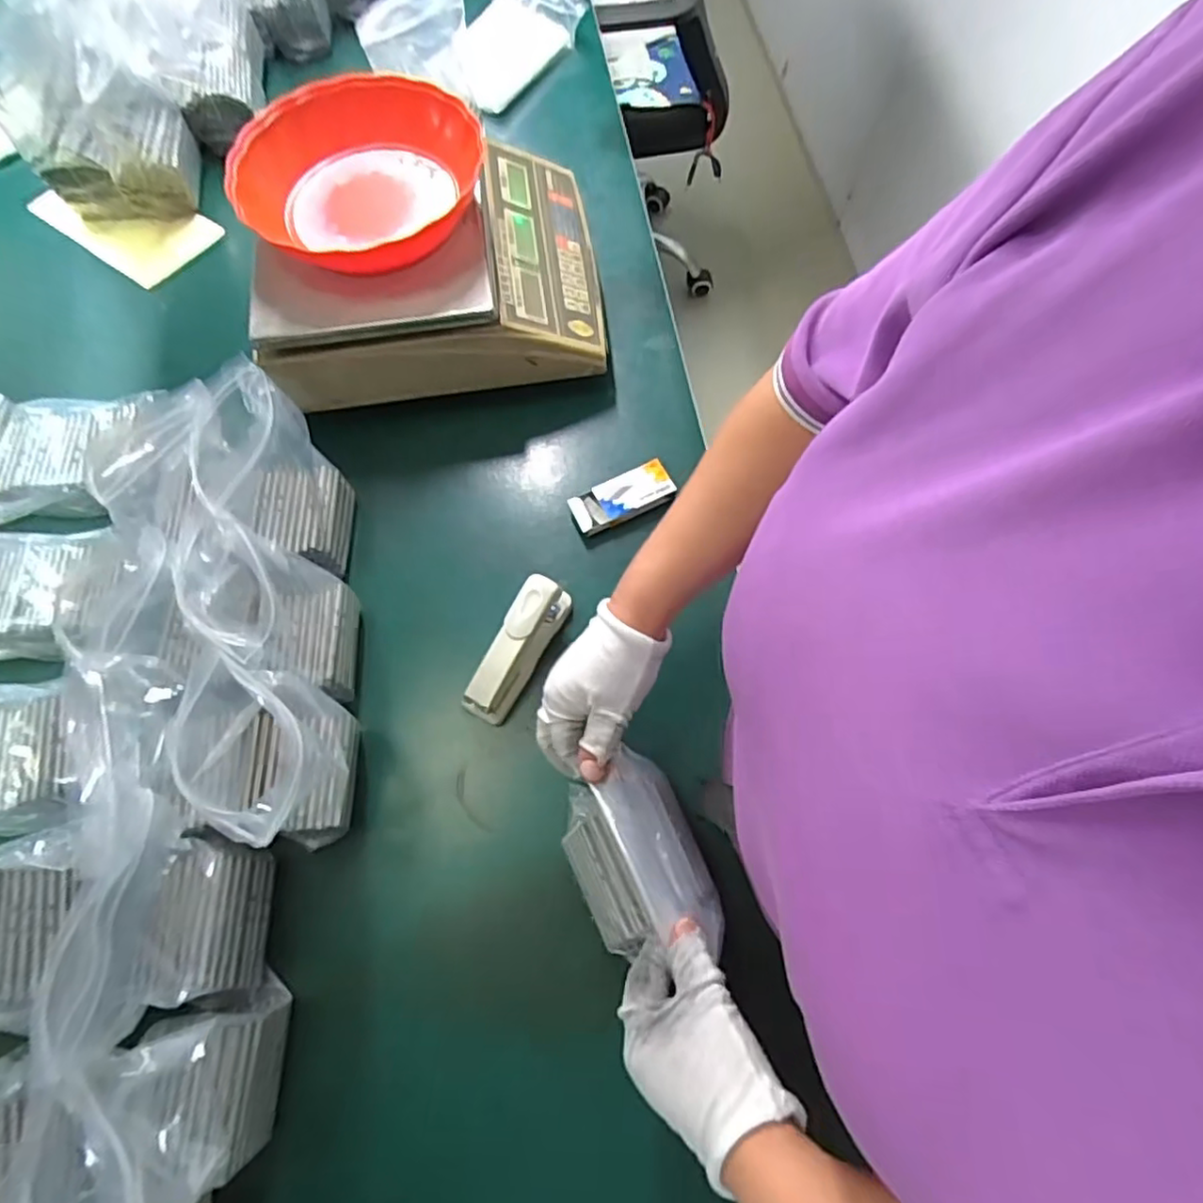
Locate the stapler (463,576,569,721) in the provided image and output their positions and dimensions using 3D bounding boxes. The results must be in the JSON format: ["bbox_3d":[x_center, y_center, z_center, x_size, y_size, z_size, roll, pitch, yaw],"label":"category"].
[{"bbox_3d":[-0.067,0.038,0.529,0.031,0.065,0.121,25,71,10],"label":"stapler"}]

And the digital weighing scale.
[{"bbox_3d":[-0.165,-0.332,0.638,0.314,0.093,0.267,-9,69,-3],"label":"digital weighing scale"}]

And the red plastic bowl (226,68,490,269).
[{"bbox_3d":[-0.211,-0.366,0.569,0.197,0.048,0.205,0,69,1],"label":"red plastic bowl"}]

